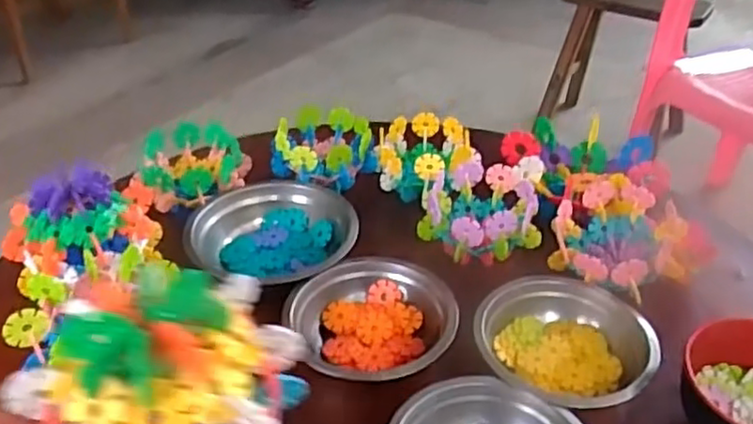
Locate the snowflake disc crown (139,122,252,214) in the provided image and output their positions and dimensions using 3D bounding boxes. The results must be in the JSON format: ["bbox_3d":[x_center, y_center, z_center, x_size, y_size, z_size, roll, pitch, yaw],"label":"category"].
[{"bbox_3d":[-0.197,-0.052,0.757,0.112,0.049,0.113,0,36,0],"label":"snowflake disc crown"}]

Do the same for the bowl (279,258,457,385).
[{"bbox_3d":[-0.003,0.097,0.608,0.144,0.051,0.117,16,38,20],"label":"bowl"}]

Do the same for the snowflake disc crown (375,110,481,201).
[{"bbox_3d":[0.059,-0.056,0.792,0.113,0.064,0.115,2,36,2],"label":"snowflake disc crown"}]

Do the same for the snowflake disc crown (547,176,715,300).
[{"bbox_3d":[0.244,0.015,0.673,0.146,0.069,0.159,0,36,0],"label":"snowflake disc crown"}]

